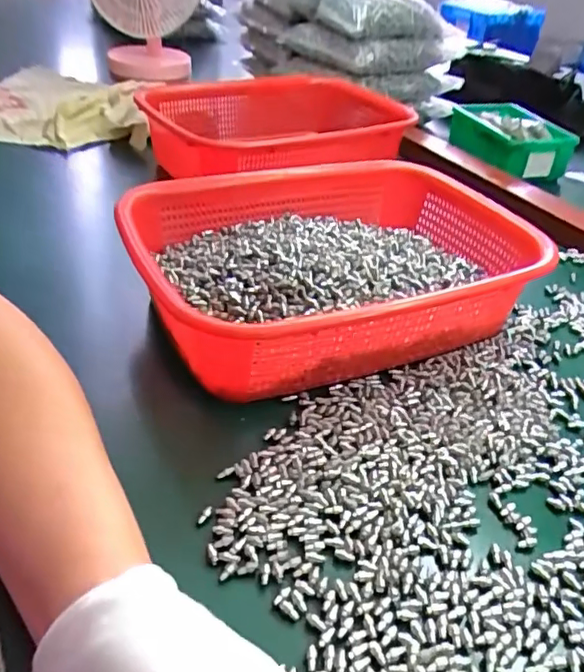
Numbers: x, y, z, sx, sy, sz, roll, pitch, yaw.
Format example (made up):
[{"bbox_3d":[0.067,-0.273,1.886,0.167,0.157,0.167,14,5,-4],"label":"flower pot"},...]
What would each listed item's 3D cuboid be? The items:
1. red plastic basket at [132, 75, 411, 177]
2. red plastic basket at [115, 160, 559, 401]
[{"bbox_3d":[-0.014,-0.248,0.683,0.314,0.064,0.234,-17,40,-27],"label":"red plastic basket"},{"bbox_3d":[0.027,-0.053,0.440,0.280,0.077,0.212,-13,39,-23],"label":"red plastic basket"}]

